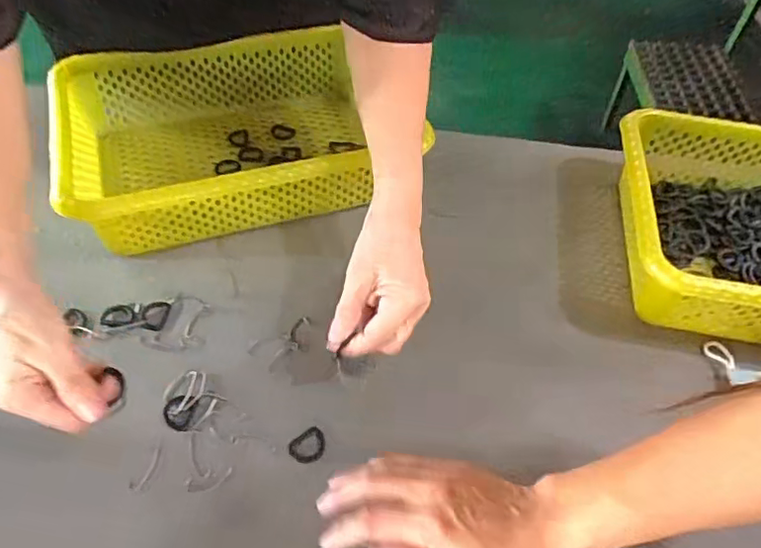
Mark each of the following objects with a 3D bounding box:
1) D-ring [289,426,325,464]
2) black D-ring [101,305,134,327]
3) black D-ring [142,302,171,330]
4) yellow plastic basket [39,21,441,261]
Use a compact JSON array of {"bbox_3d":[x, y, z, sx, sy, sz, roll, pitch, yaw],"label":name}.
[{"bbox_3d":[-0.055,0.132,0.447,0.028,0.004,0.024,-31,58,-26],"label":"D-ring"},{"bbox_3d":[-0.232,0.037,0.512,0.027,0.005,0.025,-17,52,-17],"label":"black D-ring"},{"bbox_3d":[-0.200,0.036,0.516,0.021,0.004,0.032,7,49,2],"label":"black D-ring"},{"bbox_3d":[-0.157,-0.144,0.615,0.311,0.091,0.236,-15,52,-16],"label":"yellow plastic basket"}]

